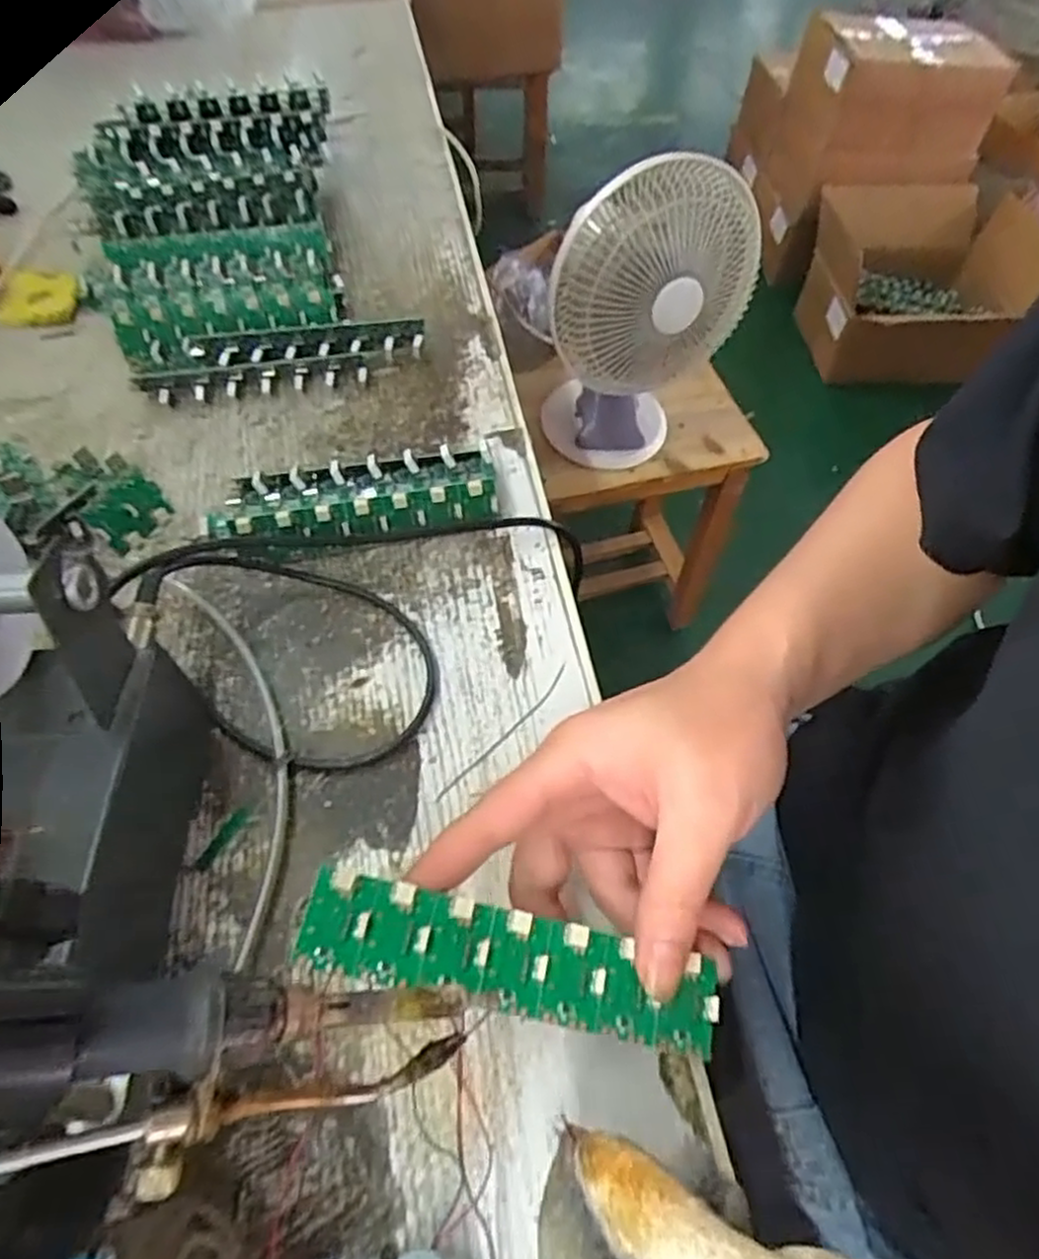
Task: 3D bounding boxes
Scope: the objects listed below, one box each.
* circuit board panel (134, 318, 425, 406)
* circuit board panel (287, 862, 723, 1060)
[{"bbox_3d":[-0.147,-0.168,0.461,0.171,0.033,0.038,-8,58,-5],"label":"circuit board panel"},{"bbox_3d":[-0.001,0.108,0.240,0.137,0.007,0.029,17,58,-4],"label":"circuit board panel"}]

